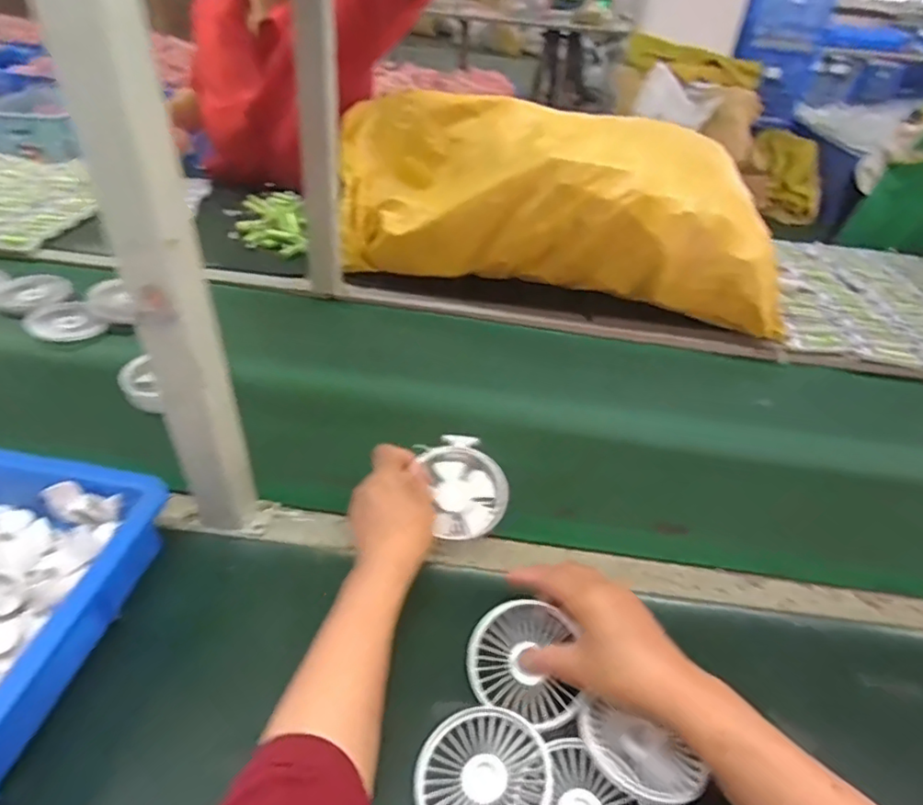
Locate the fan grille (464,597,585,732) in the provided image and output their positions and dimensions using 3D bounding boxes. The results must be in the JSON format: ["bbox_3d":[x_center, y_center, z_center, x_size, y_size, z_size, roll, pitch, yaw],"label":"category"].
[{"bbox_3d":[0.049,0.193,0.453,0.087,0.012,0.080,20,62,15],"label":"fan grille"}]

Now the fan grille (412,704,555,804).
[{"bbox_3d":[0.013,0.248,0.399,0.087,0.015,0.088,-5,35,3],"label":"fan grille"}]

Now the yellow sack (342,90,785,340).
[{"bbox_3d":[0.135,-0.291,0.913,0.662,0.234,0.232,8,38,4],"label":"yellow sack"}]

